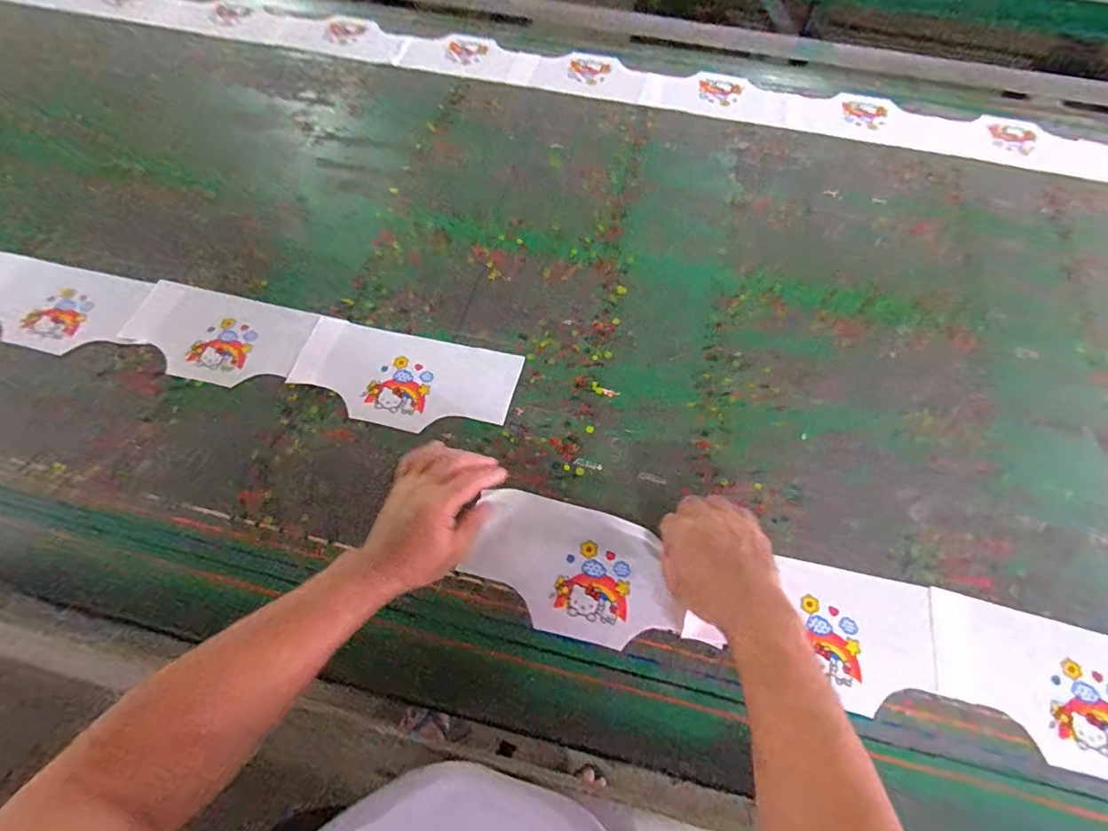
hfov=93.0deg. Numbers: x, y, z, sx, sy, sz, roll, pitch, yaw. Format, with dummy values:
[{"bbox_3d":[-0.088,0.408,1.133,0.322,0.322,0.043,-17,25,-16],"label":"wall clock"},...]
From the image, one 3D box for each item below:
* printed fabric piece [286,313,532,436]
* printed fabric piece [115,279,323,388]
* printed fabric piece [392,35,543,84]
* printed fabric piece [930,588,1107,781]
[{"bbox_3d":[-0.193,-0.049,0.678,0.282,0.004,0.134,12,64,4],"label":"printed fabric piece"},{"bbox_3d":[-0.455,-0.112,0.709,0.245,0.009,0.141,12,64,4],"label":"printed fabric piece"},{"bbox_3d":[-0.168,-0.695,1.022,0.264,0.009,0.136,15,64,6],"label":"printed fabric piece"},{"bbox_3d":[0.517,0.275,0.523,0.250,0.010,0.137,16,64,6],"label":"printed fabric piece"}]

